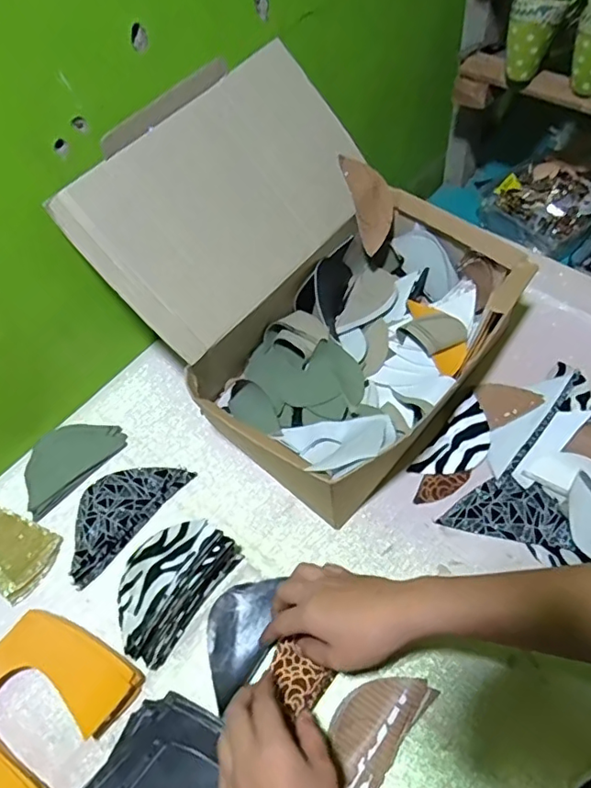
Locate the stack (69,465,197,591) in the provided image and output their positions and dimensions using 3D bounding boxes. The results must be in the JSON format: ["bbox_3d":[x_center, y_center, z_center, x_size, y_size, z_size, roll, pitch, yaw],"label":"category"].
[{"bbox_3d":[-0.184,0.117,0.572,0.072,0.012,0.148,33,66,25],"label":"stack"}]

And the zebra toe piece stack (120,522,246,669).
[{"bbox_3d":[-0.113,0.167,0.494,0.061,0.071,0.120,29,65,21],"label":"zebra toe piece stack"}]

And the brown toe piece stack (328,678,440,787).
[{"bbox_3d":[0.061,0.271,0.448,0.056,0.009,0.111,33,66,24],"label":"brown toe piece stack"}]

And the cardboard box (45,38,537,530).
[{"bbox_3d":[0.013,-0.119,0.567,0.349,0.229,0.334,32,66,22],"label":"cardboard box"}]

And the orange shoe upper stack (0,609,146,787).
[{"bbox_3d":[-0.226,0.268,0.465,0.126,0.034,0.154,30,65,23],"label":"orange shoe upper stack"}]

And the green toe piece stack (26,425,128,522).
[{"bbox_3d":[-0.251,0.069,0.605,0.071,0.007,0.119,36,67,25],"label":"green toe piece stack"}]

